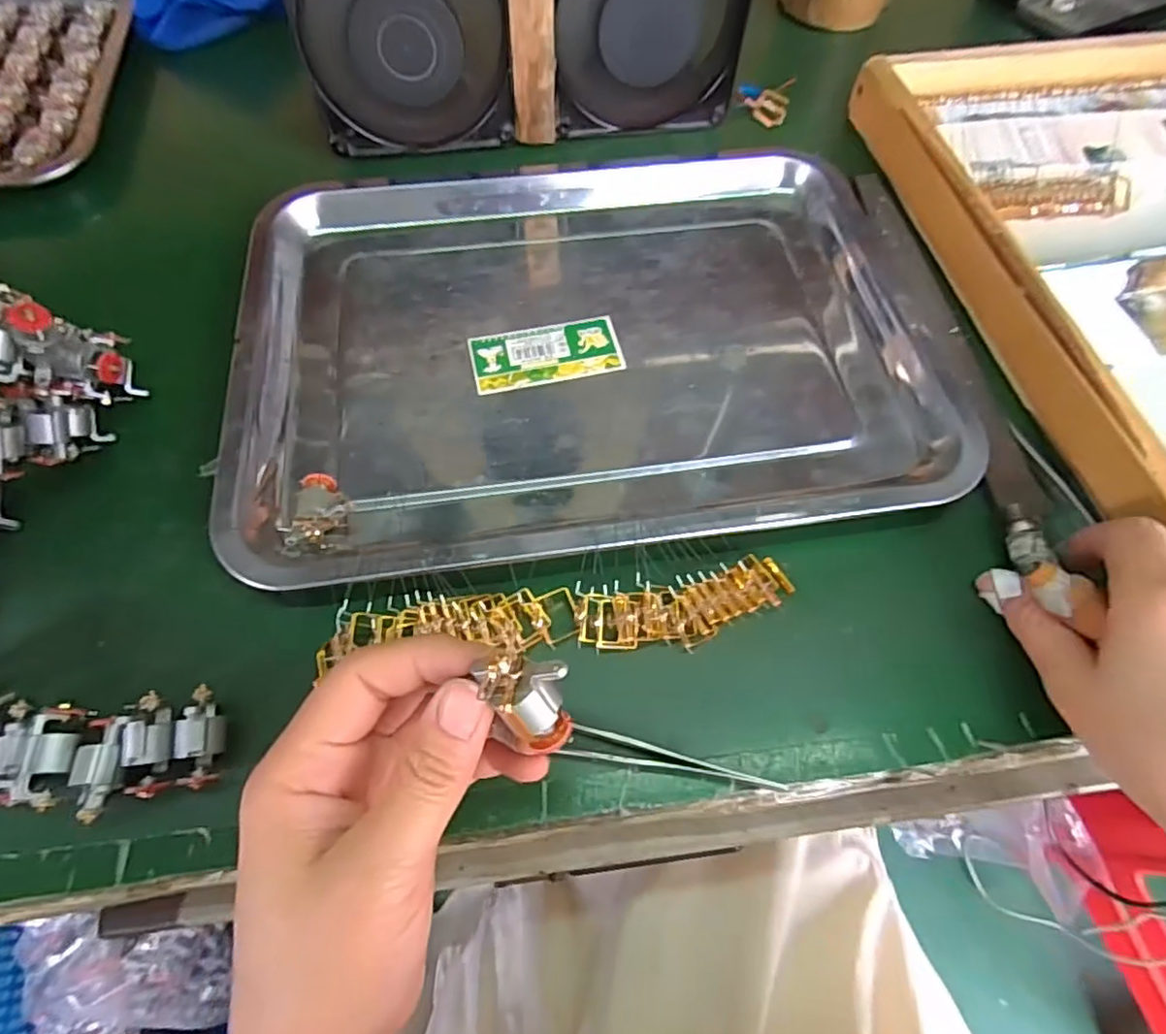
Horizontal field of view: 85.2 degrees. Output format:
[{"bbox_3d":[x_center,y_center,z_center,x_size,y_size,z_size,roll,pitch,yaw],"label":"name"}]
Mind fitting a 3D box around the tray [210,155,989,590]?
[{"bbox_3d":[0.001,-0.100,0.339,0.354,0.032,0.271,-6,65,-3],"label":"tray"}]

